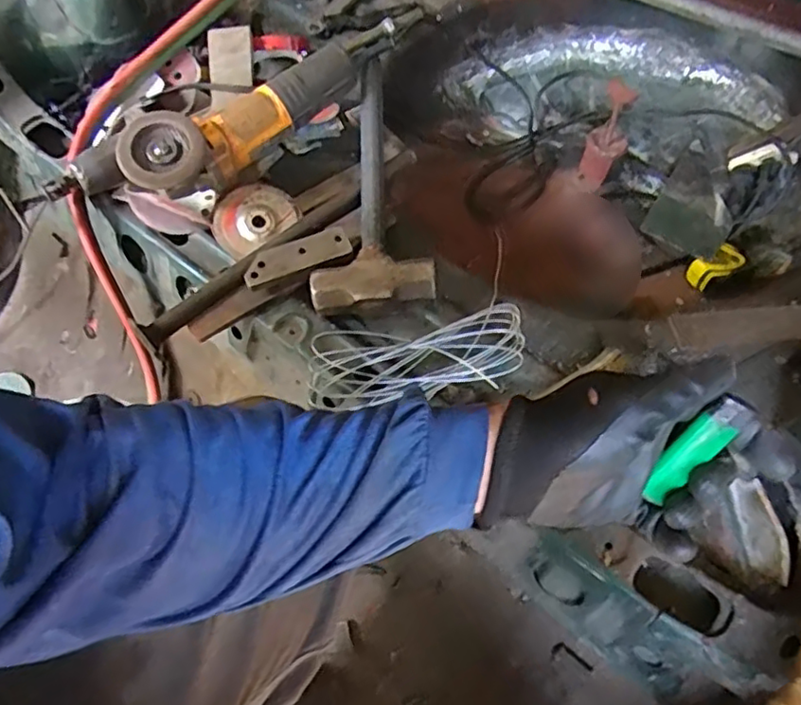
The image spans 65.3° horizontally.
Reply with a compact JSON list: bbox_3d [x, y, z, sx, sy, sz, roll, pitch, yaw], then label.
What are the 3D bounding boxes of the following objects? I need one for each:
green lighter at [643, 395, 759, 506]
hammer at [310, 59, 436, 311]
[{"bbox_3d":[0.173,0.058,0.363,0.020,0.075,0.016,47,28,25],"label":"green lighter"},{"bbox_3d":[-0.035,-0.178,0.683,0.124,0.056,0.284,-3,59,0],"label":"hammer"}]

